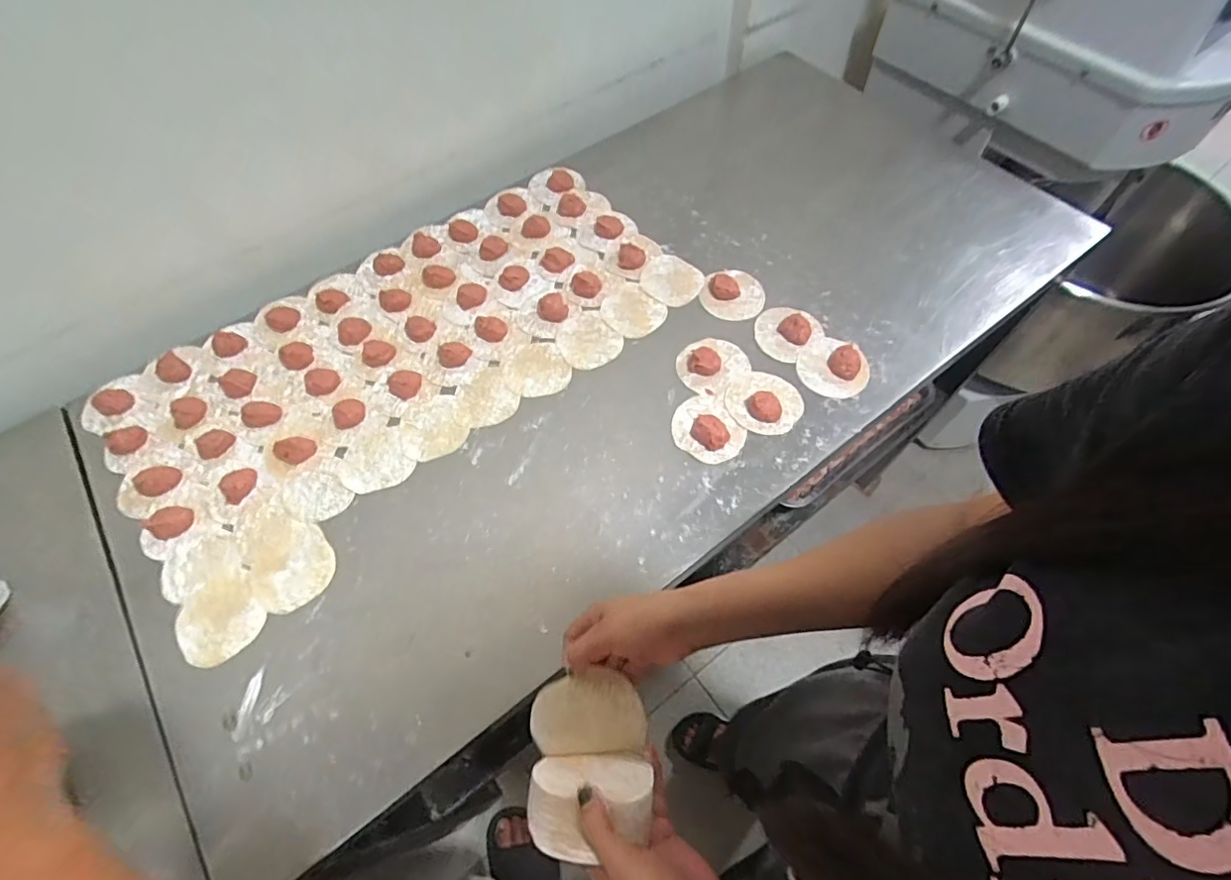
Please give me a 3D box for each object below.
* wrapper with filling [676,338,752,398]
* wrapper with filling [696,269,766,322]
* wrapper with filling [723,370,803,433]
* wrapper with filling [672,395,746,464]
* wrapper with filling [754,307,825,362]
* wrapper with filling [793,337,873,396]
[{"bbox_3d":[0.111,-0.092,0.644,0.074,0.020,0.078,-1,61,1],"label":"wrapper with filling"},{"bbox_3d":[0.149,-0.188,0.700,0.078,0.014,0.075,-1,61,1],"label":"wrapper with filling"},{"bbox_3d":[0.167,-0.046,0.618,0.081,0.018,0.080,-1,61,1],"label":"wrapper with filling"},{"bbox_3d":[0.100,-0.014,0.603,0.070,0.014,0.078,-28,64,-13],"label":"wrapper with filling"},{"bbox_3d":[0.208,-0.130,0.665,0.077,0.013,0.070,-1,61,1],"label":"wrapper with filling"},{"bbox_3d":[0.254,-0.088,0.642,0.079,0.015,0.082,12,62,8],"label":"wrapper with filling"}]

